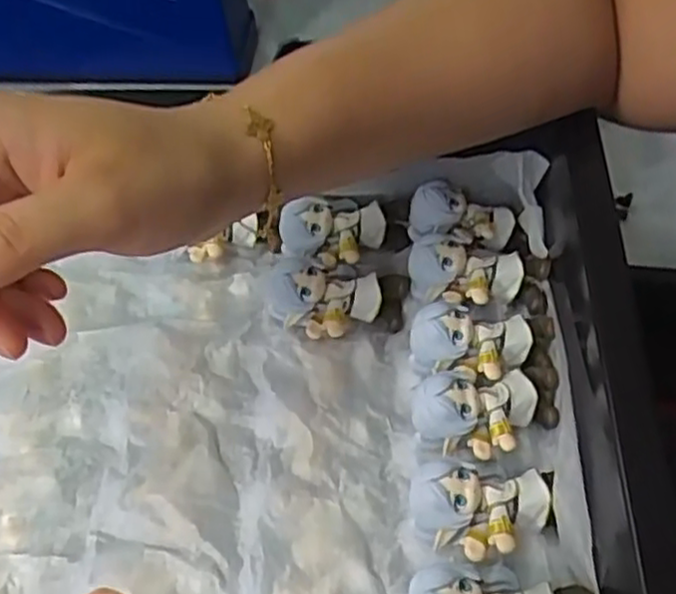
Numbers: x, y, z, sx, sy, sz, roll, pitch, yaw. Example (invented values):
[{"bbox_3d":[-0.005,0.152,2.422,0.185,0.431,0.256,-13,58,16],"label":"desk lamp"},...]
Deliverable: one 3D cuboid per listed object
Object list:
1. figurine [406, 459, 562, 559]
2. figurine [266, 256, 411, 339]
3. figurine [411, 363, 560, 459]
[{"bbox_3d":[0.055,0.083,0.278,0.053,0.030,0.032,-1,53,2],"label":"figurine"},{"bbox_3d":[0.001,0.001,0.346,0.062,0.026,0.039,3,54,-14],"label":"figurine"},{"bbox_3d":[0.063,0.049,0.303,0.062,0.027,0.032,-6,54,-22],"label":"figurine"}]

